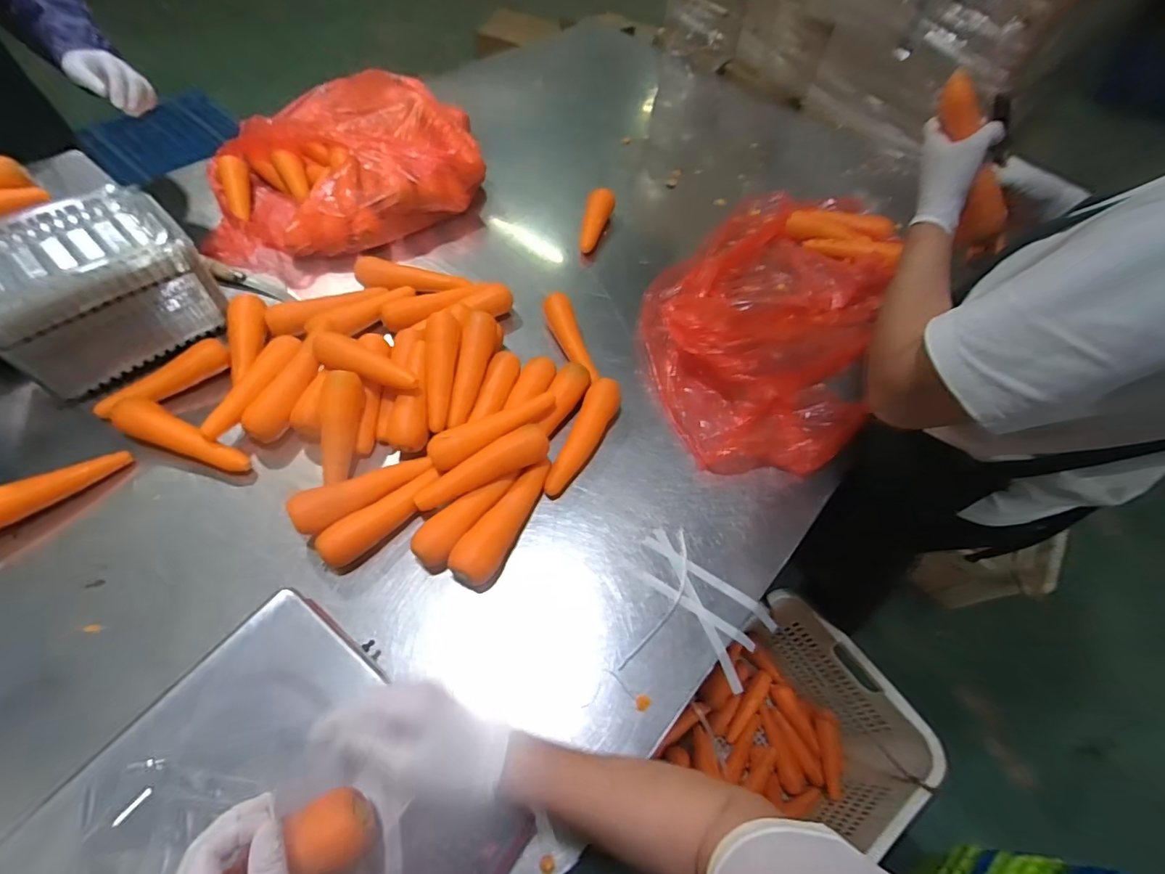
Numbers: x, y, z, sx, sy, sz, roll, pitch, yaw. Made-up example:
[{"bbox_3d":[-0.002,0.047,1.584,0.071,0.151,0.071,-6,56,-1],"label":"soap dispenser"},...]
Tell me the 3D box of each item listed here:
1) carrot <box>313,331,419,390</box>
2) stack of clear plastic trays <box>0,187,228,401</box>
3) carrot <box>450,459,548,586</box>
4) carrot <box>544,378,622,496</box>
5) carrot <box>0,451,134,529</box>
[{"bbox_3d":[-0.291,-0.097,0.664,0.161,0.040,0.043,27,59,12],"label":"carrot"},{"bbox_3d":[-0.653,-0.189,0.672,0.132,0.177,0.253,40,63,19],"label":"stack of clear plastic trays"},{"bbox_3d":[-0.093,0.097,0.617,0.055,0.045,0.180,26,59,12],"label":"carrot"},{"bbox_3d":[-0.002,0.000,0.682,0.045,0.050,0.175,26,59,12],"label":"carrot"},{"bbox_3d":[-0.644,0.064,0.594,0.039,0.034,0.180,42,51,20],"label":"carrot"}]

